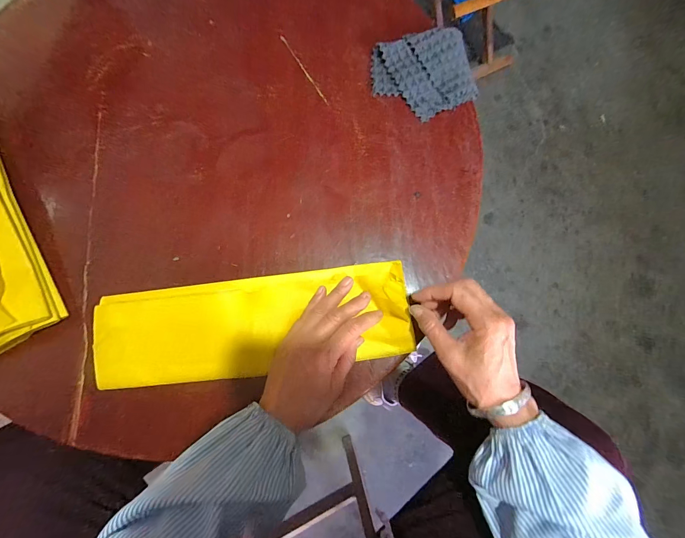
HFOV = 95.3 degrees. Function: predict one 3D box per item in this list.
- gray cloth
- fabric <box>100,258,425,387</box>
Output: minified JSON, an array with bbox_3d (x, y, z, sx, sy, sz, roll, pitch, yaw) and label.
[{"bbox_3d":[0.112,-0.265,0.426,0.133,0.019,0.114,-19,80,-5],"label":"gray cloth"},{"bbox_3d":[-0.095,0.063,0.352,0.343,0.024,0.109,-8,79,-5],"label":"fabric"}]

